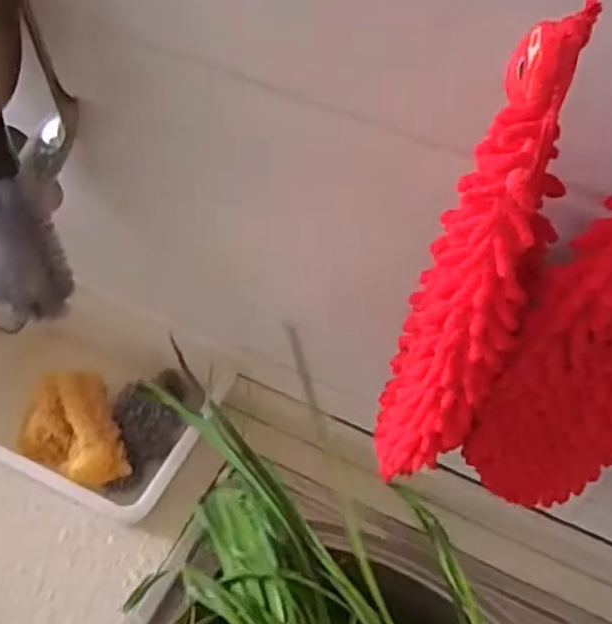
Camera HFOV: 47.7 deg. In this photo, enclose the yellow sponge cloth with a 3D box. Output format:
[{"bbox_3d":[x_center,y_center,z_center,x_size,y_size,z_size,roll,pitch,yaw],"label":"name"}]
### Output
[{"bbox_3d":[-0.227,0.125,0.674,0.087,0.063,0.121,-16,54,-19],"label":"yellow sponge cloth"}]

